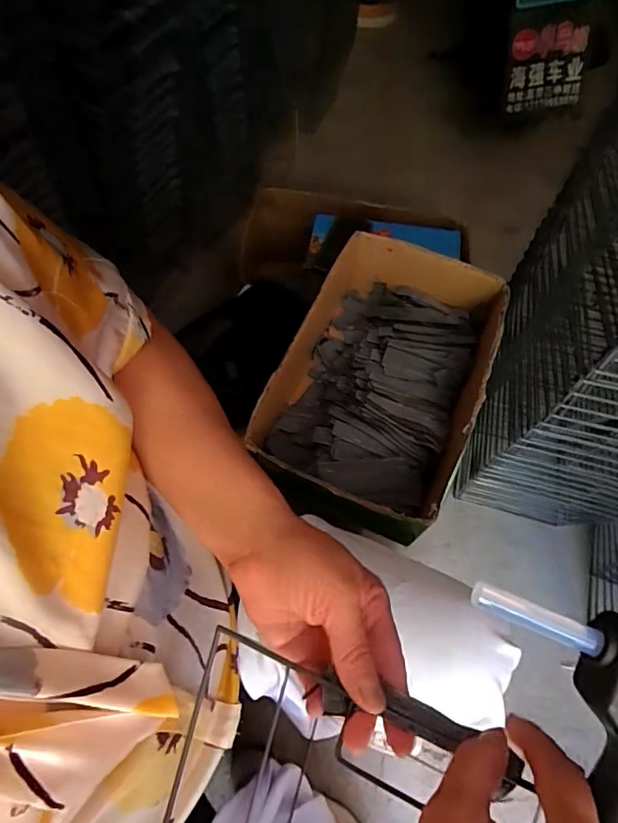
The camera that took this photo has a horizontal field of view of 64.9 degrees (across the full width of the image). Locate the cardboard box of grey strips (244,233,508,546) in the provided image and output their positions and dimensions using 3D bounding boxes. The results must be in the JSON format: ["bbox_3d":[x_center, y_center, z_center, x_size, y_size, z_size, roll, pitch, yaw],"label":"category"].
[{"bbox_3d":[0.103,-0.050,0.677,0.247,0.107,0.392,22,65,8],"label":"cardboard box of grey strips"}]

